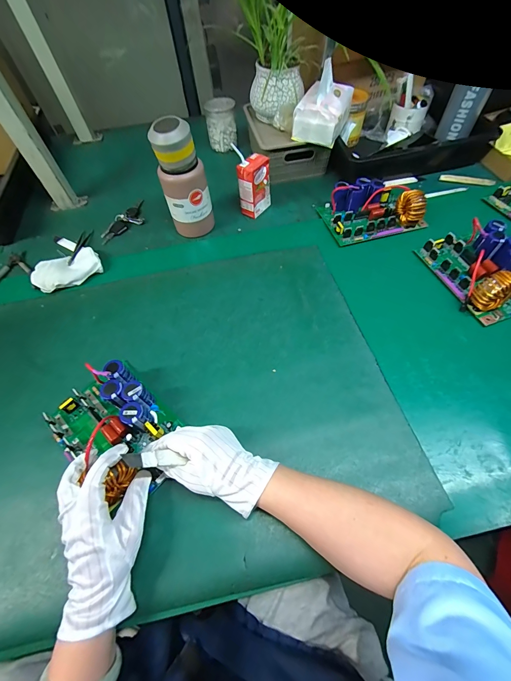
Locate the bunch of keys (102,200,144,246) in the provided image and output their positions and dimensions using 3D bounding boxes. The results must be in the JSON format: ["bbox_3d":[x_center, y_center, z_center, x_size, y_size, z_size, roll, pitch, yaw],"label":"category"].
[{"bbox_3d":[-0.298,-0.283,0.681,0.057,0.019,0.159,22,62,17],"label":"bunch of keys"}]

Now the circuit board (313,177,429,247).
[{"bbox_3d":[0.246,-0.284,0.620,0.192,0.060,0.140,-13,58,-4],"label":"circuit board"}]

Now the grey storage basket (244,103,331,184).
[{"bbox_3d":[0.078,-0.493,0.744,0.159,0.092,0.197,-13,58,-3],"label":"grey storage basket"}]

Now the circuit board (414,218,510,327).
[{"bbox_3d":[0.405,-0.131,0.512,0.130,0.062,0.182,-17,59,-6],"label":"circuit board"}]

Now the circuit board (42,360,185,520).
[{"bbox_3d":[-0.195,0.112,0.393,0.190,0.070,0.128,38,68,24],"label":"circuit board"}]

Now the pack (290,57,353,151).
[{"bbox_3d":[0.150,-0.516,0.637,0.097,0.105,0.128,21,62,15],"label":"pack"}]

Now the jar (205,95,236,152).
[{"bbox_3d":[-0.094,-0.598,0.807,0.079,0.098,0.087,-4,58,2],"label":"jar"}]

